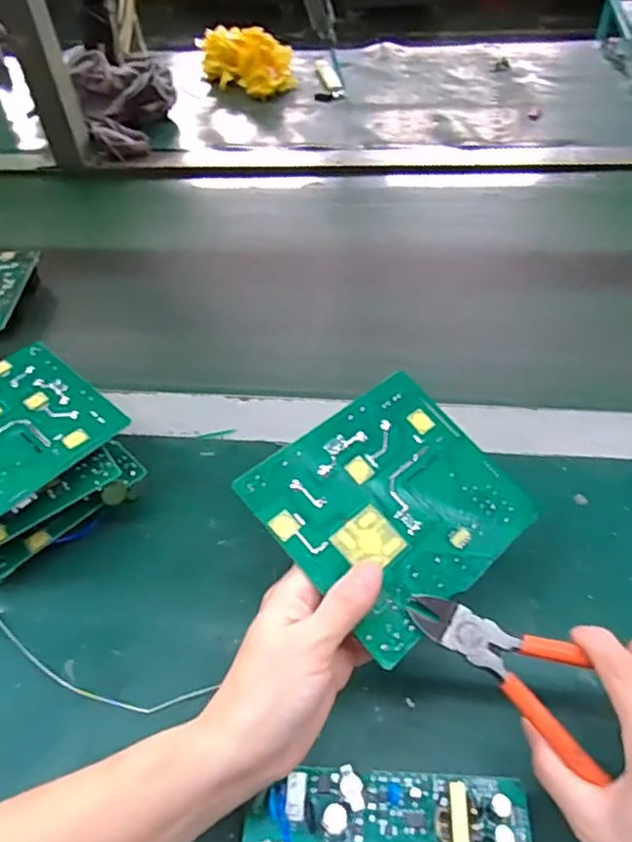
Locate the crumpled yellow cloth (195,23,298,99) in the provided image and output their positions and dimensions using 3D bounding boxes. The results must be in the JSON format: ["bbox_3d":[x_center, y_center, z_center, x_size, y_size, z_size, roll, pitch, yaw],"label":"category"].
[{"bbox_3d":[-0.110,-0.570,0.966,0.155,0.074,0.092,33,58,29],"label":"crumpled yellow cloth"}]

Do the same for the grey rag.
[{"bbox_3d":[-0.258,-0.440,0.845,0.130,0.099,0.152,-14,49,-8],"label":"grey rag"}]

